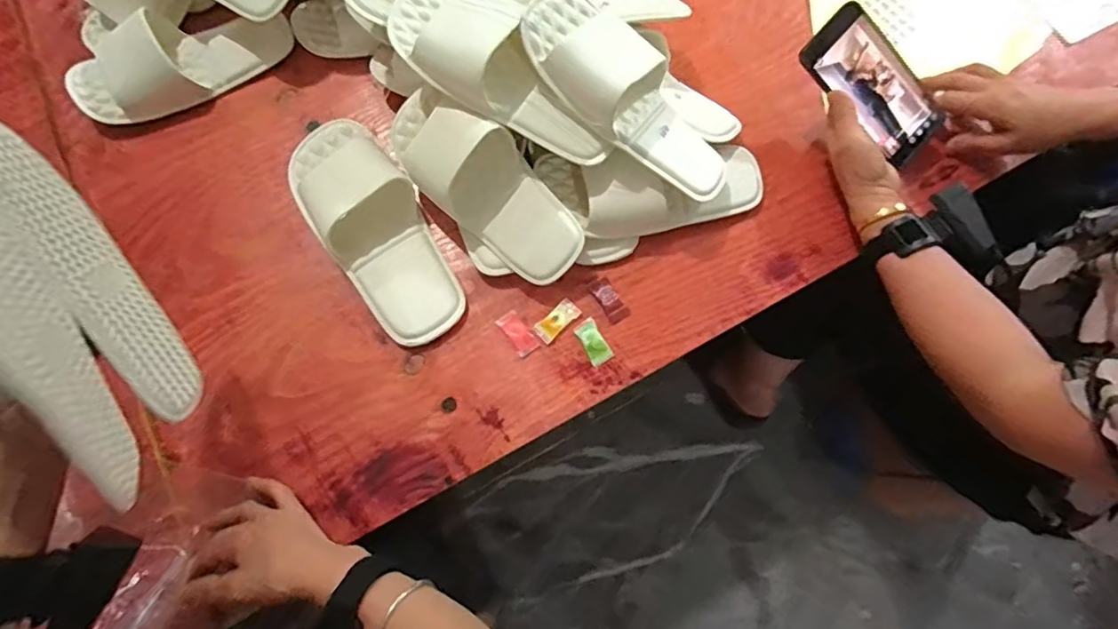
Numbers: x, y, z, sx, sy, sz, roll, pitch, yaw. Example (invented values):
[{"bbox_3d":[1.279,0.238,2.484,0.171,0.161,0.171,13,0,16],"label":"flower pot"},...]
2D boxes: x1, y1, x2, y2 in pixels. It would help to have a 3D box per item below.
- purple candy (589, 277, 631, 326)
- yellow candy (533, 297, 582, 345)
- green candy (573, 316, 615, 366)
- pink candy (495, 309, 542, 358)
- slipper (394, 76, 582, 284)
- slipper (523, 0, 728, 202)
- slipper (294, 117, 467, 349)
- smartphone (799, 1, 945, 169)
[{"bbox_3d":[0.051,-0.014,0.560,0.021,0.007,0.046,-33,76,-8],"label":"purple candy"},{"bbox_3d":[-0.002,0.006,0.556,0.047,0.007,0.022,-43,78,-11],"label":"yellow candy"},{"bbox_3d":[0.034,0.027,0.551,0.023,0.006,0.044,-30,76,-7],"label":"green candy"},{"bbox_3d":[-0.040,0.018,0.553,0.024,0.004,0.046,-36,77,-9],"label":"pink candy"},{"bbox_3d":[-0.076,-0.126,0.532,0.099,0.063,0.230,-45,86,10],"label":"slipper"},{"bbox_3d":[0.071,-0.199,0.509,0.235,0.059,0.098,40,77,-16],"label":"slipper"},{"bbox_3d":[-0.189,-0.093,0.562,0.108,0.049,0.260,-35,76,-9],"label":"slipper"},{"bbox_3d":[0.318,-0.228,0.559,0.158,0.013,0.076,41,91,-11],"label":"smartphone"}]

